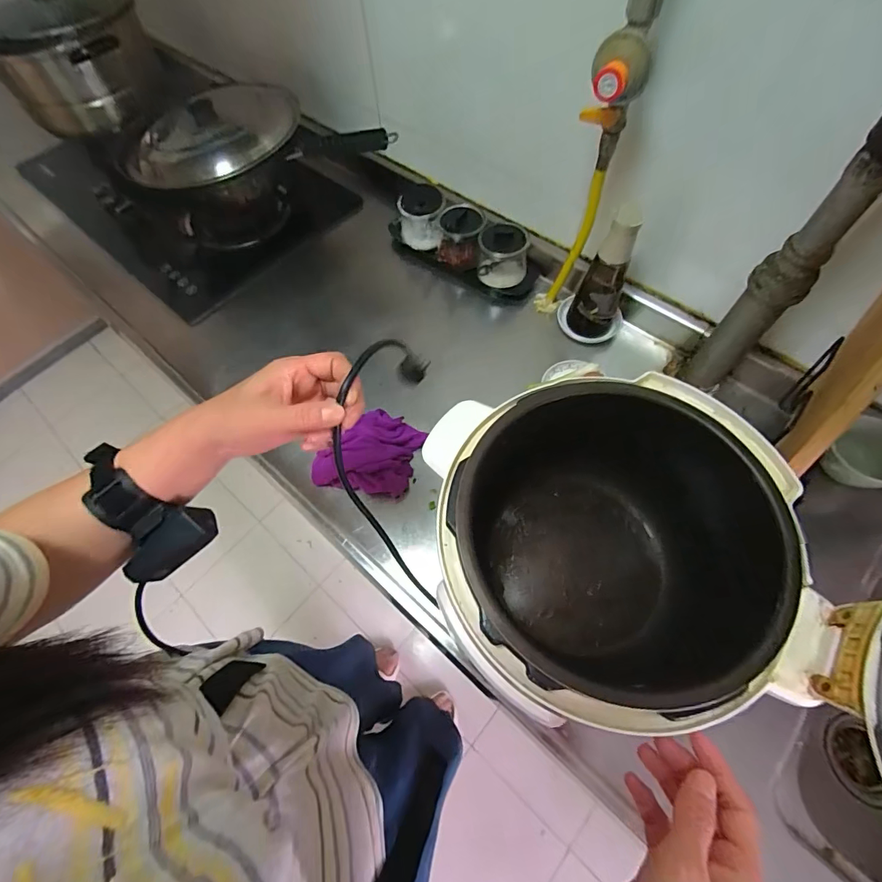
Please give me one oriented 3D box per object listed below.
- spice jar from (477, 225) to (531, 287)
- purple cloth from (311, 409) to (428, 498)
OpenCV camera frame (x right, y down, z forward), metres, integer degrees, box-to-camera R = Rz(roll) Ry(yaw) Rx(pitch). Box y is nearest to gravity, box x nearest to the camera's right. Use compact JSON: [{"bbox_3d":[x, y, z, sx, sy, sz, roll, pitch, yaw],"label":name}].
[{"bbox_3d":[0.105,-0.315,0.731,0.085,0.070,0.082,-1,64,2],"label":"spice jar"},{"bbox_3d":[-0.096,0.011,0.581,0.126,0.046,0.124,15,66,10],"label":"purple cloth"}]

